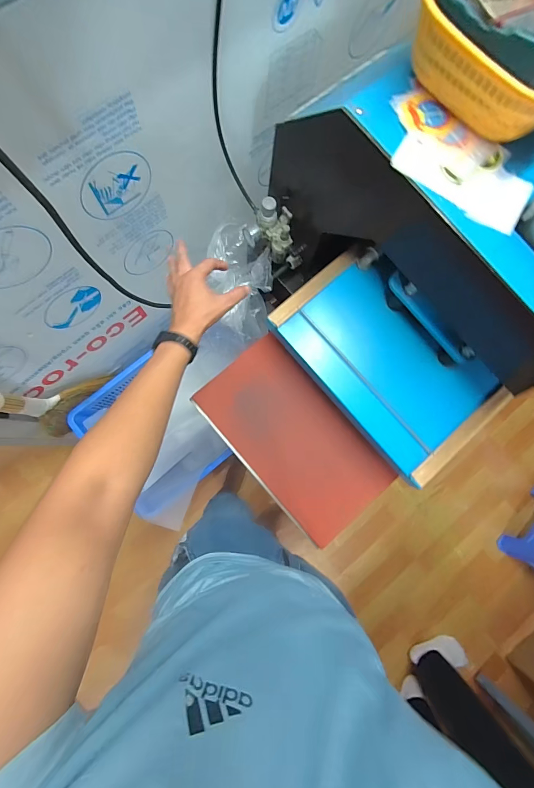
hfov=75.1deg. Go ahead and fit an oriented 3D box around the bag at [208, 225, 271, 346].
[{"bbox_3d":[-0.057,-0.243,0.788,0.125,0.153,0.231,2,82,-4],"label":"bag"}]

